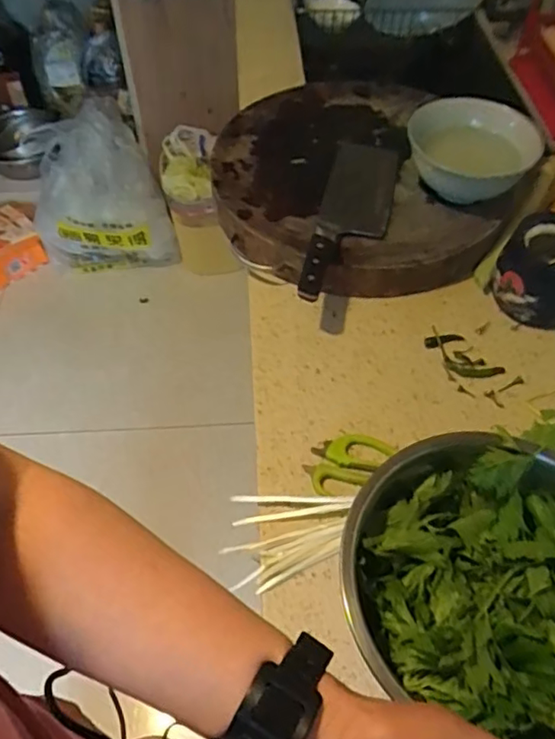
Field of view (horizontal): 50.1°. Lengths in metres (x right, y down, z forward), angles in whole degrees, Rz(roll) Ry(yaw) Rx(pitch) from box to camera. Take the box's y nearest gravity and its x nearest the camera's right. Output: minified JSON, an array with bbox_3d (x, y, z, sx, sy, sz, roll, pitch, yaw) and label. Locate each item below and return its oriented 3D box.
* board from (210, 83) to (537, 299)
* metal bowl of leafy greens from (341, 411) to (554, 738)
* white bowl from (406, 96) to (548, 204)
[{"bbox_3d":[0.102,-0.250,0.790,0.380,0.056,0.380,0,54,-1],"label":"board"},{"bbox_3d":[0.175,0.168,0.468,0.237,0.101,0.217,0,54,-1],"label":"metal bowl of leafy greens"},{"bbox_3d":[0.235,-0.266,0.730,0.149,0.060,0.149,0,54,-1],"label":"white bowl"}]

